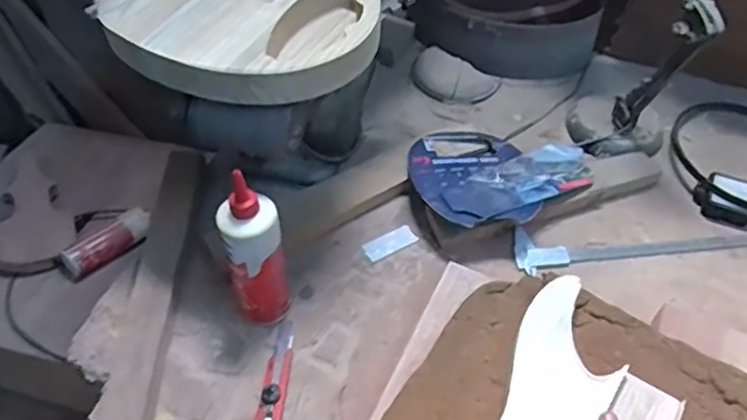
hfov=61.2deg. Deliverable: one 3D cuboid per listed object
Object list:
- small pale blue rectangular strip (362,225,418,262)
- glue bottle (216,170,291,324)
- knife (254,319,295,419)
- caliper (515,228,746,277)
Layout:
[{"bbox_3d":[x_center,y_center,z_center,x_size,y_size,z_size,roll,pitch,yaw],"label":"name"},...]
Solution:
[{"bbox_3d":[0.023,0.046,0.882,0.075,0.005,0.035,-25,56,-23],"label":"small pale blue rectangular strip"},{"bbox_3d":[-0.135,0.055,0.721,0.071,0.220,0.066,-1,53,1],"label":"glue bottle"},{"bbox_3d":[-0.116,0.206,0.737,0.031,0.014,0.172,6,53,6],"label":"knife"},{"bbox_3d":[0.378,0.050,0.861,0.365,0.009,0.061,-2,53,0],"label":"caliper"}]

